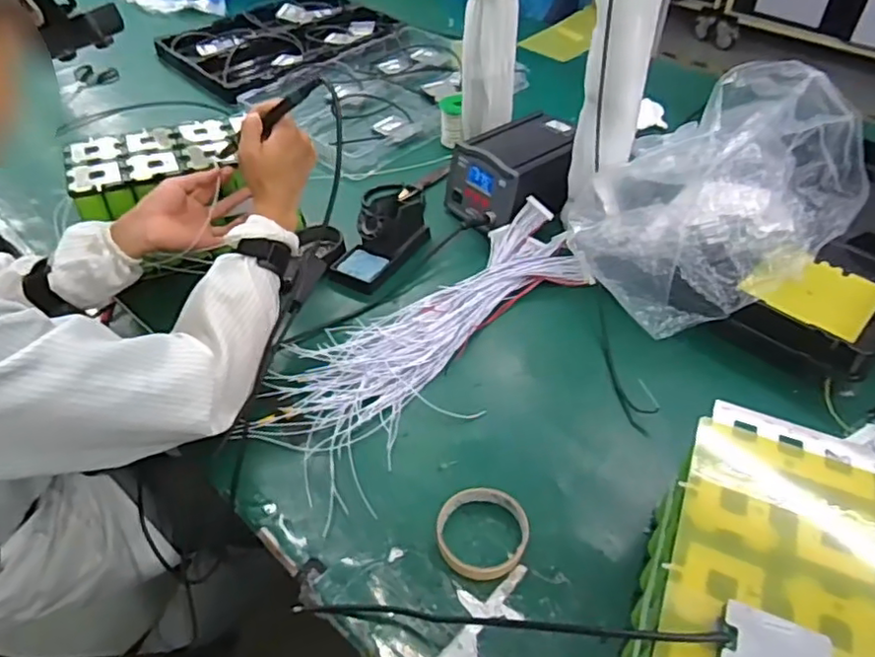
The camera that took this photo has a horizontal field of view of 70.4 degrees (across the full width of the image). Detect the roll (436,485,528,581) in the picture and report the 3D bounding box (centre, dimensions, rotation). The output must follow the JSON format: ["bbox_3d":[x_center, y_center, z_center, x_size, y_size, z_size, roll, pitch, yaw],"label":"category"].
[{"bbox_3d":[0.042,0.190,0.577,0.085,0.016,0.081,-1,47,1],"label":"roll"}]

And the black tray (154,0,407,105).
[{"bbox_3d":[-0.356,-0.663,1.411,0.476,0.035,0.406,-36,56,-28],"label":"black tray"}]

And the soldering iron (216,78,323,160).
[{"bbox_3d":[-0.197,-0.230,0.698,0.025,0.018,0.252,-43,22,-32],"label":"soldering iron"}]

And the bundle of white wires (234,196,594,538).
[{"bbox_3d":[-0.006,-0.001,0.756,0.192,0.040,0.489,33,55,28],"label":"bundle of white wires"}]

